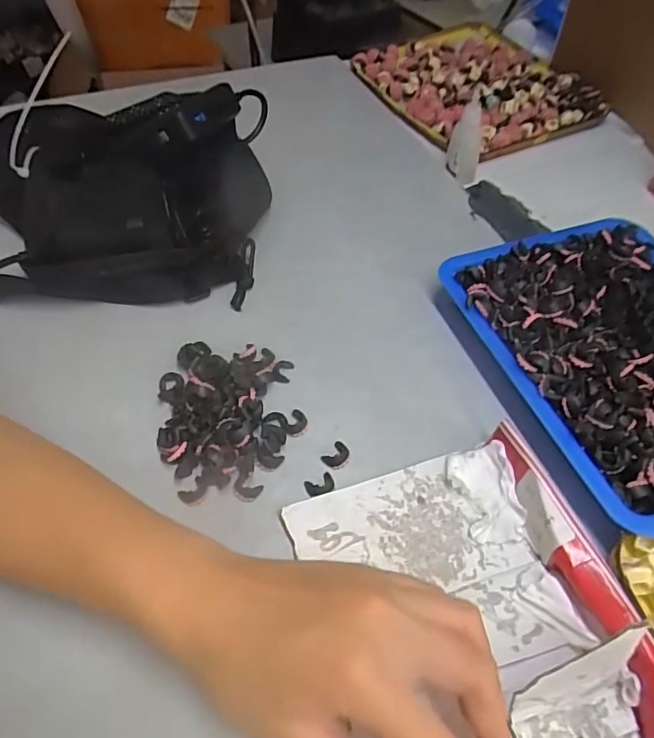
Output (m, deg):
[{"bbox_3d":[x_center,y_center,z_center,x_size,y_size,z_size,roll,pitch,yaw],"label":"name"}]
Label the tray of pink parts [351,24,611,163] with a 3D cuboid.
[{"bbox_3d":[0.163,-0.322,0.586,0.190,0.030,0.232,-20,54,-16],"label":"tray of pink parts"}]

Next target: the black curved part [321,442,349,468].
[{"bbox_3d":[0.006,0.050,0.303,0.012,0.004,0.016,37,61,25],"label":"black curved part"}]

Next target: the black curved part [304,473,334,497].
[{"bbox_3d":[-0.004,0.065,0.291,0.017,0.004,0.012,-20,54,-14],"label":"black curved part"}]

